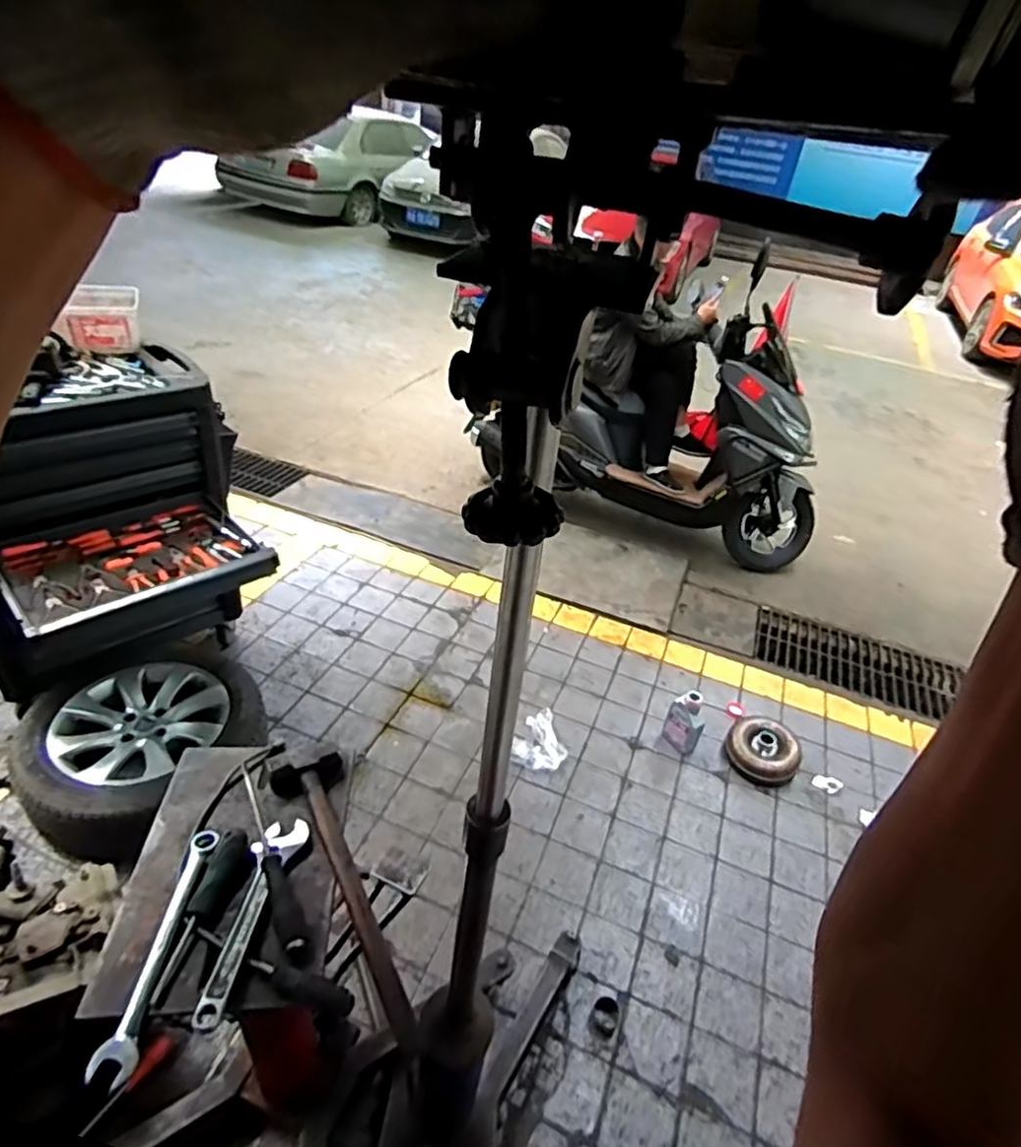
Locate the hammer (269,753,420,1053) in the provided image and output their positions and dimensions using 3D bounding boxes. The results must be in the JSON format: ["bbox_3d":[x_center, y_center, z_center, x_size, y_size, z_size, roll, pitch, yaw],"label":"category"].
[{"bbox_3d":[-0.217,0.381,0.816,0.097,0.052,0.387,-10,39,-24],"label":"hammer"}]

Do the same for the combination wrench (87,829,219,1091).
[{"bbox_3d":[-0.388,0.411,0.744,0.039,0.018,0.264,6,35,-2],"label":"combination wrench"}]

